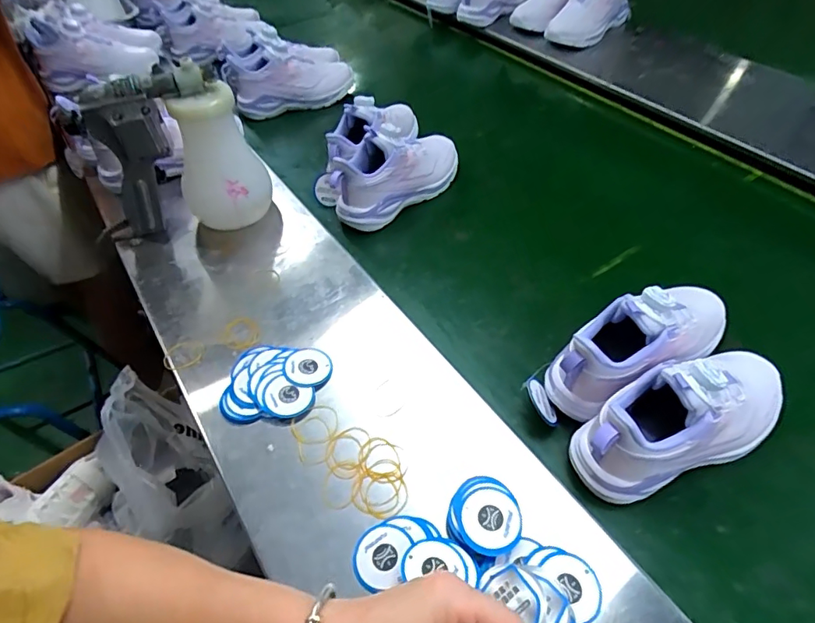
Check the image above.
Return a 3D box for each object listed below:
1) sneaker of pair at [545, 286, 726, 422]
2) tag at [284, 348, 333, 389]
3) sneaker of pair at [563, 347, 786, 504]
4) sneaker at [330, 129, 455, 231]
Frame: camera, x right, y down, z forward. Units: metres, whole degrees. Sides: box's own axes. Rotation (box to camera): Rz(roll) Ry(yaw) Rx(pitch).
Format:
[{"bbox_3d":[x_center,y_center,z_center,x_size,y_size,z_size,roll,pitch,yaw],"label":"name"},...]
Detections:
[{"bbox_3d":[0.236,0.027,0.487,0.210,0.107,0.069,-26,53,-16],"label":"sneaker of pair"},{"bbox_3d":[-0.102,0.058,0.511,0.047,0.004,0.042,-15,61,-24],"label":"tag"},{"bbox_3d":[0.250,0.088,0.433,0.214,0.109,0.081,-22,52,-13],"label":"sneaker of pair"},{"bbox_3d":[-0.015,-0.200,0.701,0.203,0.101,0.082,-32,55,-20],"label":"sneaker"}]

